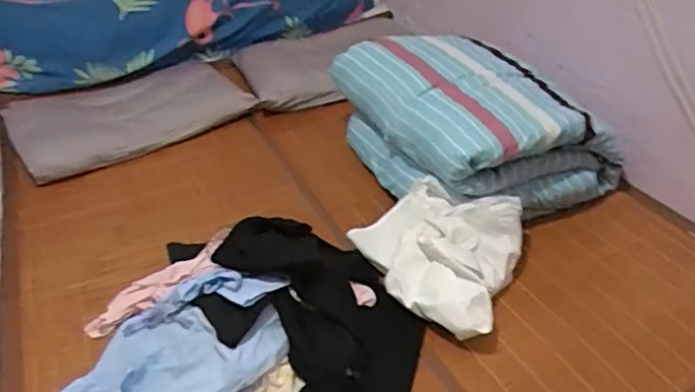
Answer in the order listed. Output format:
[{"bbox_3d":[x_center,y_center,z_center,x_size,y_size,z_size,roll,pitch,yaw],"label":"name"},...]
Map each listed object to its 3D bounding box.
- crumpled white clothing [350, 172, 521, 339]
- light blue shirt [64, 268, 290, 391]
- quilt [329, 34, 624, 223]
[{"bbox_3d":[0.171,0.122,1.254,0.350,0.139,0.313,14,40,23],"label":"crumpled white clothing"},{"bbox_3d":[-0.306,0.285,1.034,0.379,0.197,0.263,7,37,15],"label":"light blue shirt"},{"bbox_3d":[0.312,-0.211,1.545,0.507,0.291,0.631,-17,38,-18],"label":"quilt"}]

